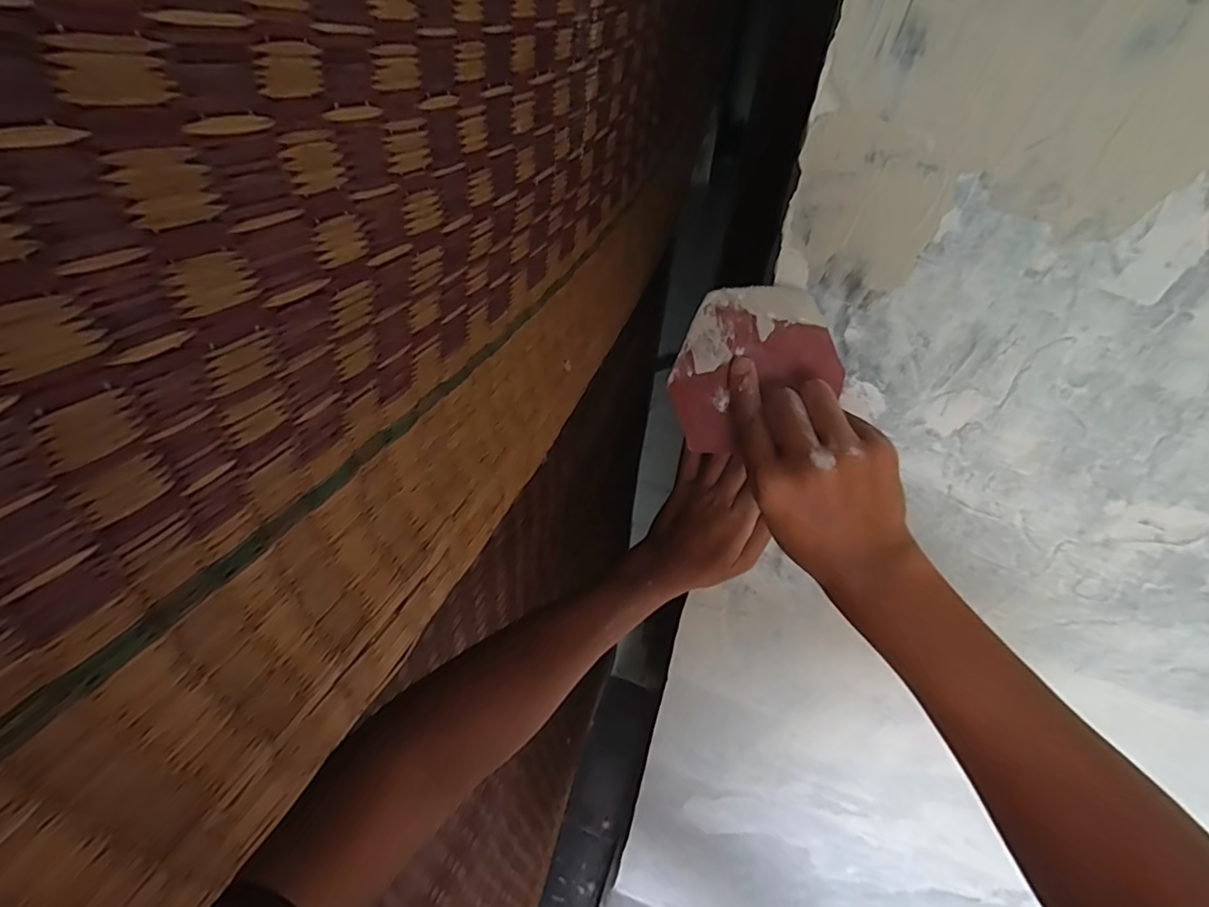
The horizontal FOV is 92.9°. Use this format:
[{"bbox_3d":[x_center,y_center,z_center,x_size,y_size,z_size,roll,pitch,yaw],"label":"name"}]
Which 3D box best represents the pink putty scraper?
[{"bbox_3d":[0.086,-0.057,0.349,0.100,0.084,0.009,-21,1,9],"label":"pink putty scraper"}]

